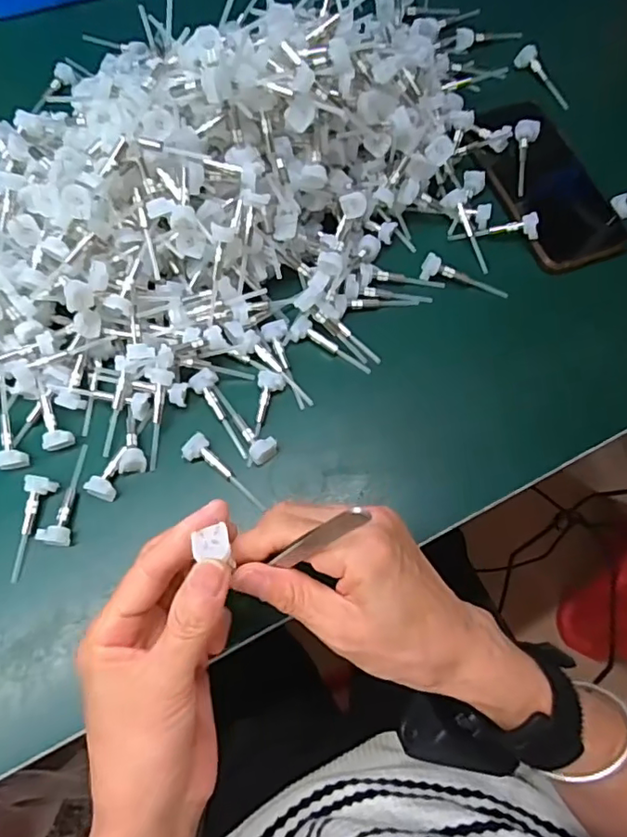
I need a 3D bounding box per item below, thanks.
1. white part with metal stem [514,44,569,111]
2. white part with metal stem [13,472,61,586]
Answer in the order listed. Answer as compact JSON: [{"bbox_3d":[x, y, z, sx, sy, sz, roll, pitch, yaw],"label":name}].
[{"bbox_3d":[0.208,-0.307,0.503,0.015,0.016,0.068,-33,73,-13],"label":"white part with metal stem"},{"bbox_3d":[-0.174,0.067,0.349,0.017,0.012,0.063,2,69,-1],"label":"white part with metal stem"}]

